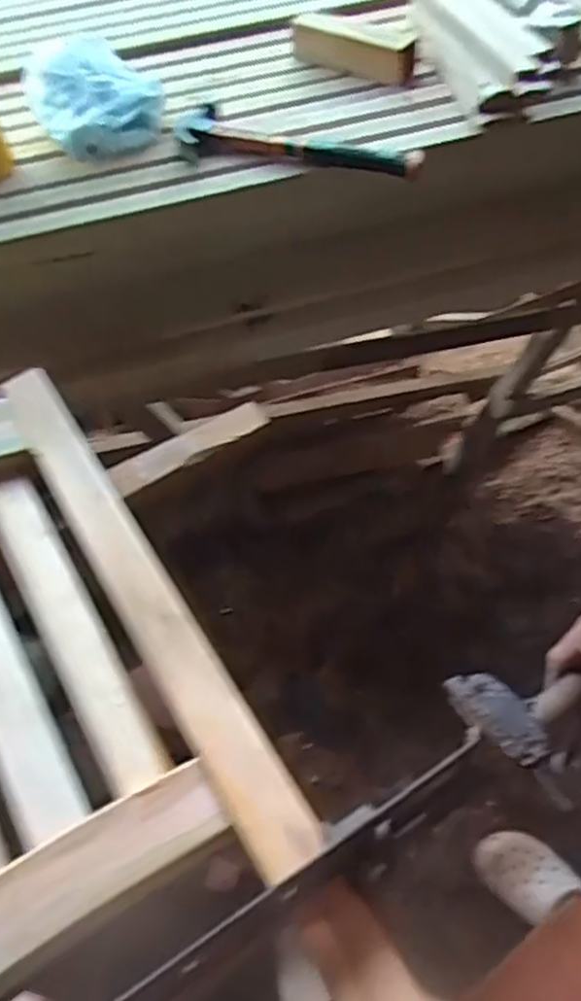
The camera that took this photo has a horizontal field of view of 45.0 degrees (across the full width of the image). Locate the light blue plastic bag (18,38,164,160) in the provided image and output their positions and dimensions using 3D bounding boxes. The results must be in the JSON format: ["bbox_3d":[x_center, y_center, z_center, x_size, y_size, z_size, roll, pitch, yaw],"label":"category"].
[{"bbox_3d":[-0.260,-0.541,0.936,0.171,0.088,0.149,-12,55,-4],"label":"light blue plastic bag"}]

